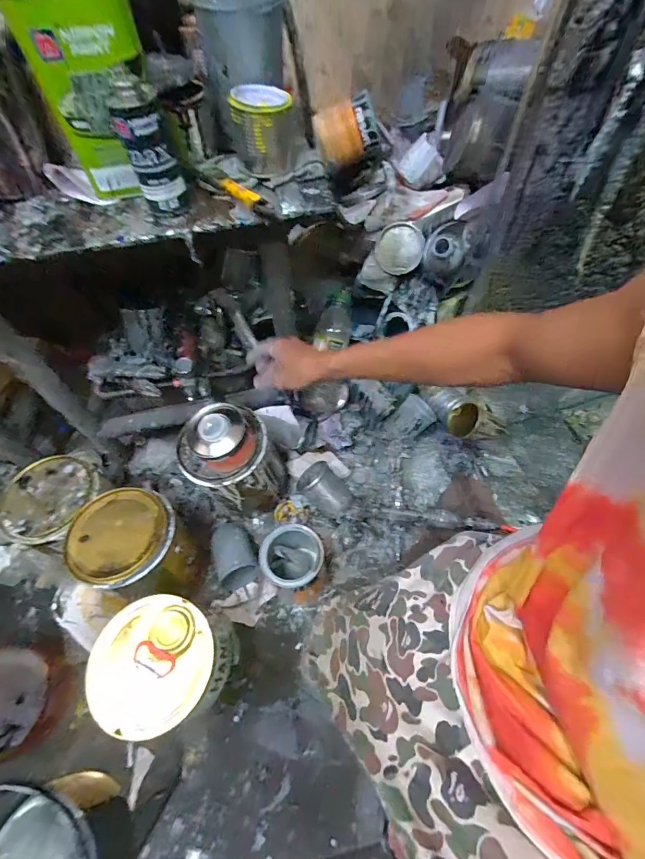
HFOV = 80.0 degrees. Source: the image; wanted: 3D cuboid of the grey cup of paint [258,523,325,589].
[{"bbox_3d":[-0.050,0.247,0.713,0.105,0.124,0.104,-2,57,3],"label":"grey cup of paint"}]

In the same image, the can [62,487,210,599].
[{"bbox_3d":[-0.311,0.210,0.676,0.160,0.177,0.151,-2,57,3],"label":"can"}]

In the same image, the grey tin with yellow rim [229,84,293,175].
[{"bbox_3d":[-0.071,-0.373,0.476,0.073,0.073,0.070,-4,57,2],"label":"grey tin with yellow rim"}]

